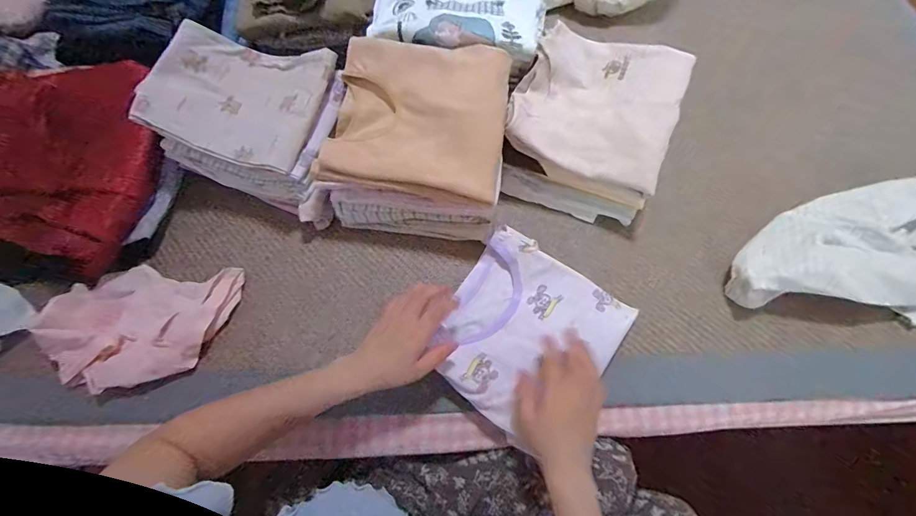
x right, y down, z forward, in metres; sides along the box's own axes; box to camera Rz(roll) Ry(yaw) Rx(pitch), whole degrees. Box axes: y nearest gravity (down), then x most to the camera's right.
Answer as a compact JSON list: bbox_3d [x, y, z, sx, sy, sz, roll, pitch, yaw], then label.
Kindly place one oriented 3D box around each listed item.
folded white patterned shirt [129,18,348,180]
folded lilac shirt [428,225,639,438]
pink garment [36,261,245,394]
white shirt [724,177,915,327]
[{"bbox_3d":[-0.304,-0.226,0.564,0.243,0.074,0.175,15,68,7],"label":"folded white patterned shirt"},{"bbox_3d":[0.082,0.091,0.512,0.206,0.022,0.214,37,72,14],"label":"folded lilac shirt"},{"bbox_3d":[-0.417,0.086,0.531,0.224,0.052,0.161,2,67,1],"label":"pink garment"},{"bbox_3d":[0.624,-0.028,0.555,0.535,0.069,0.194,-20,68,-8],"label":"white shirt"}]

